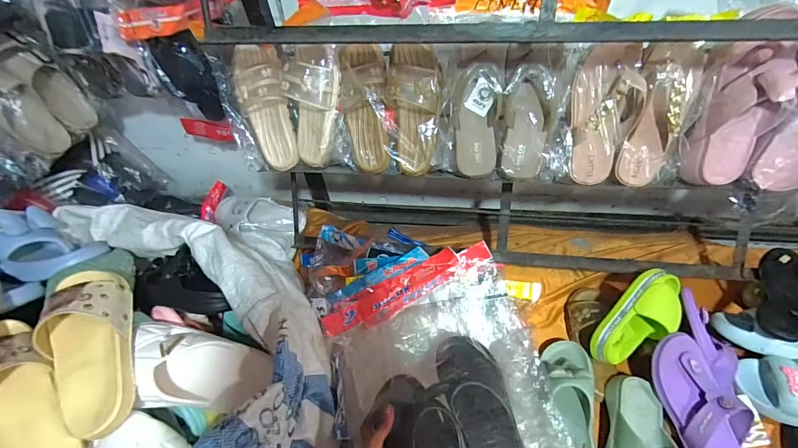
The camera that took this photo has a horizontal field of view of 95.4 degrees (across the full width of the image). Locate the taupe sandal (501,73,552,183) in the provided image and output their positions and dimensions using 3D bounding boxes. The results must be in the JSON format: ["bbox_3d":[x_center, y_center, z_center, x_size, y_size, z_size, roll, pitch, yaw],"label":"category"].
[{"bbox_3d":[0.214,-0.162,0.609,0.074,0.171,0.033,-1,23,4],"label":"taupe sandal"}]

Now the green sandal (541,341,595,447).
[{"bbox_3d":[0.316,0.325,0.660,0.089,0.082,0.247,8,50,12],"label":"green sandal"}]

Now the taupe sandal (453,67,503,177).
[{"bbox_3d":[0.132,-0.168,0.619,0.075,0.174,0.047,-3,23,3],"label":"taupe sandal"}]

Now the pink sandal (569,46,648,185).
[{"bbox_3d":[0.334,-0.170,0.590,0.096,0.207,0.044,0,19,5],"label":"pink sandal"}]

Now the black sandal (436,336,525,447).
[{"bbox_3d":[0.129,0.278,0.561,0.094,0.072,0.220,-15,48,-8],"label":"black sandal"}]

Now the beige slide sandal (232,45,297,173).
[{"bbox_3d":[-0.243,-0.208,0.665,0.084,0.220,0.062,-14,19,-7],"label":"beige slide sandal"}]

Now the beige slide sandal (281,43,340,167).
[{"bbox_3d":[-0.159,-0.206,0.648,0.088,0.207,0.053,17,30,19],"label":"beige slide sandal"}]

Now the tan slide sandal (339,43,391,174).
[{"bbox_3d":[-0.059,-0.201,0.646,0.080,0.219,0.056,-5,19,1],"label":"tan slide sandal"}]

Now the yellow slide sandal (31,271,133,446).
[{"bbox_3d":[-0.395,0.153,0.456,0.093,0.055,0.216,-23,66,-14],"label":"yellow slide sandal"}]

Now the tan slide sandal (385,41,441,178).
[{"bbox_3d":[0.027,-0.195,0.634,0.089,0.218,0.050,-1,17,5],"label":"tan slide sandal"}]

